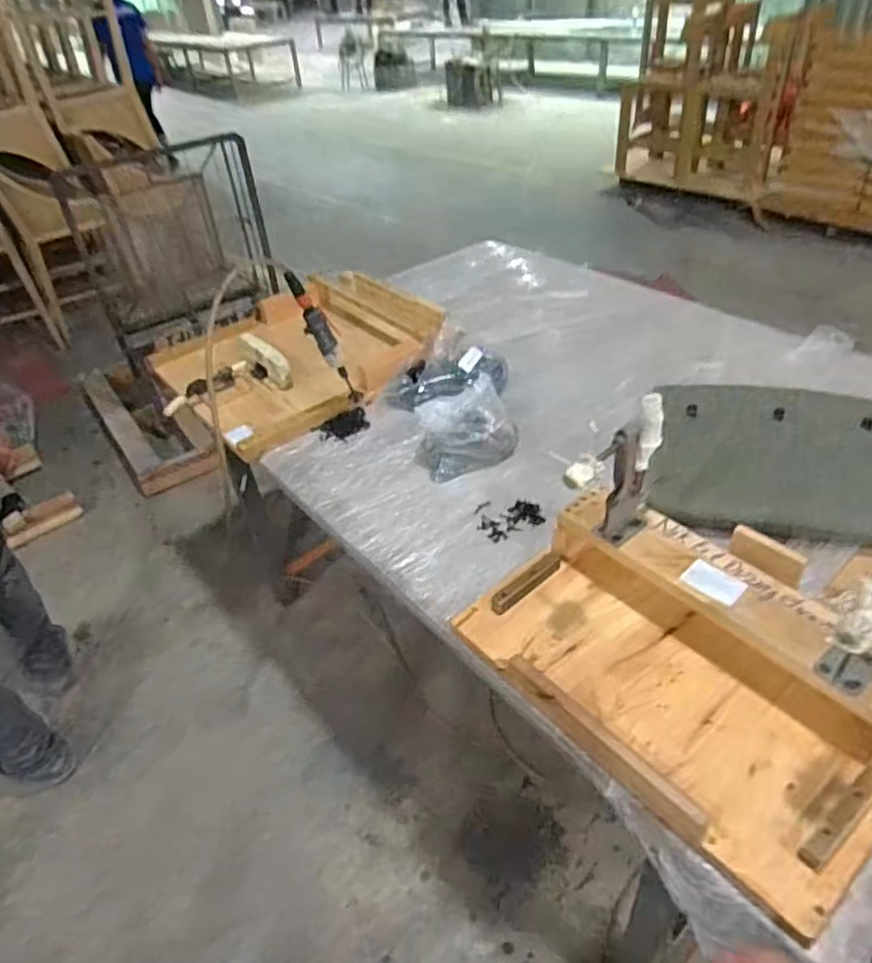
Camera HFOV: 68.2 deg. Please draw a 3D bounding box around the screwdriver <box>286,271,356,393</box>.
[{"bbox_3d":[-0.223,-0.283,1.282,0.038,0.344,0.043,14,64,23],"label":"screwdriver"}]

